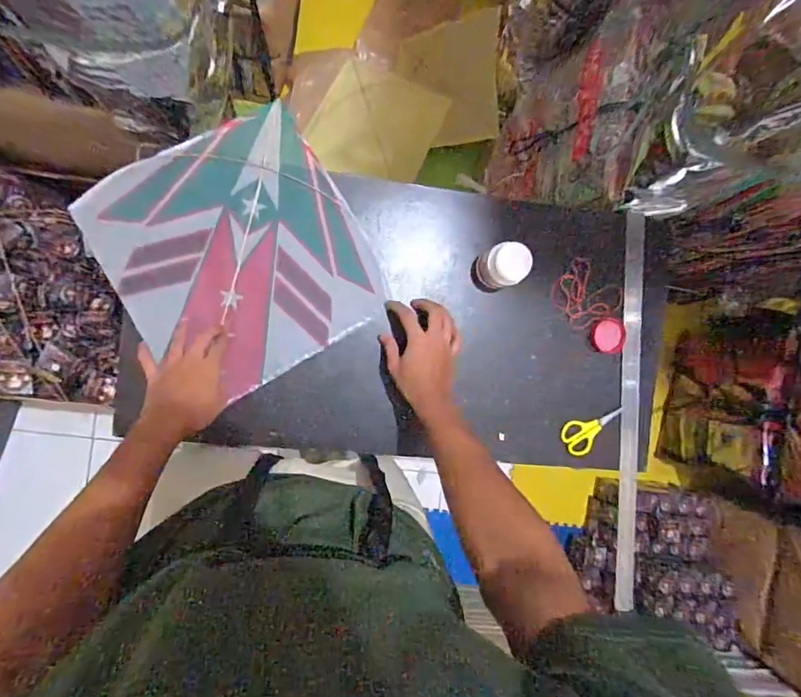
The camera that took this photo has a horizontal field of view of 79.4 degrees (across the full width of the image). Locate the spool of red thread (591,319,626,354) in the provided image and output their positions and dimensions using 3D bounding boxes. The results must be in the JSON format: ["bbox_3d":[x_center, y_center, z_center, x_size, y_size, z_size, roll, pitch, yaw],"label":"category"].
[{"bbox_3d":[0.330,-0.019,0.765,0.051,0.010,0.054,0,91,-8],"label":"spool of red thread"}]

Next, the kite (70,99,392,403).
[{"bbox_3d":[-0.220,-0.129,0.668,0.323,0.024,0.329,-30,95,-6],"label":"kite"}]

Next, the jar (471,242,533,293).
[{"bbox_3d":[0.142,-0.115,0.690,0.056,0.098,0.058,0,91,-8],"label":"jar"}]

